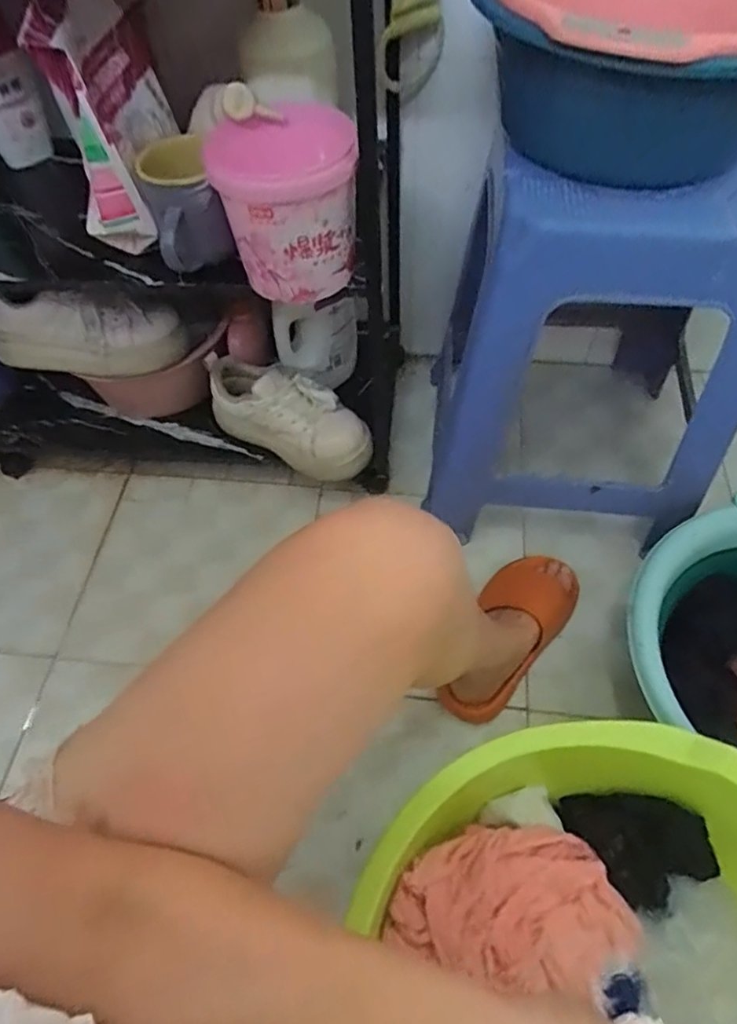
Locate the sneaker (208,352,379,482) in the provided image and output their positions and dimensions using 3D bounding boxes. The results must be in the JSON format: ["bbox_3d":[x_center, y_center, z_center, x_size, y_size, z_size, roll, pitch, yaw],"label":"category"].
[{"bbox_3d":[-0.115,-0.129,0.845,0.253,0.115,0.094,24,61,17],"label":"sneaker"}]

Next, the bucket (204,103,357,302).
[{"bbox_3d":[-0.079,-0.296,0.594,0.123,0.124,0.137,-14,57,-8],"label":"bucket"}]

